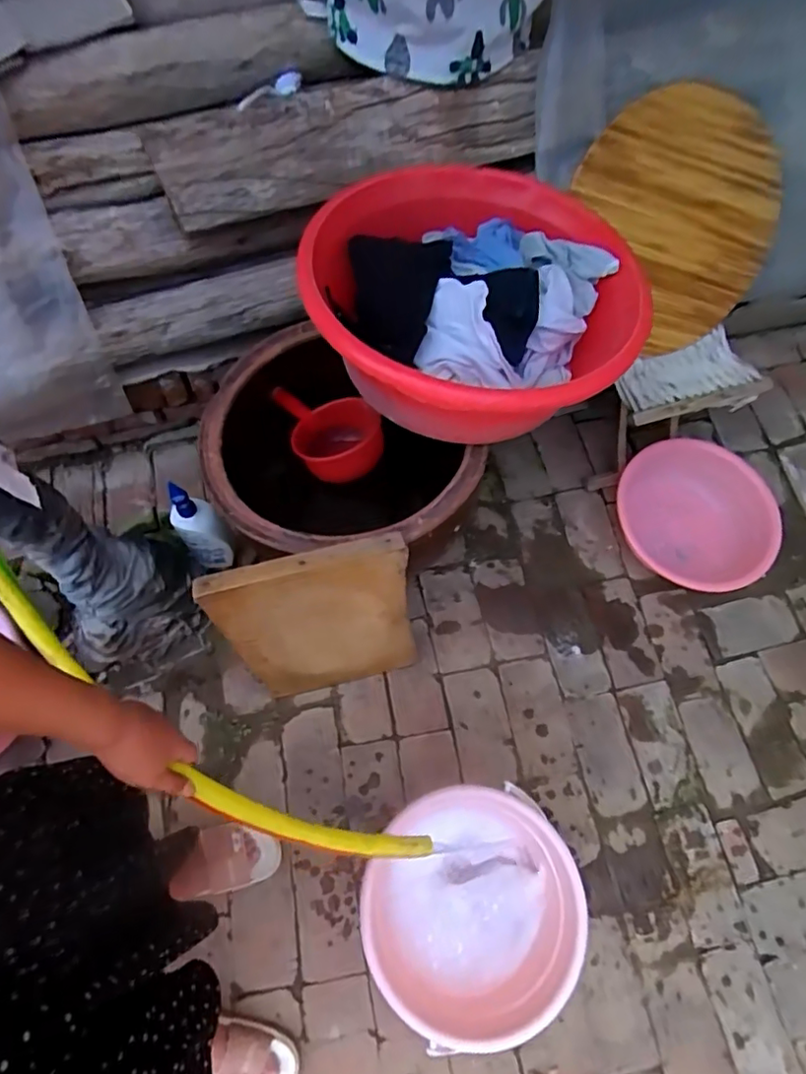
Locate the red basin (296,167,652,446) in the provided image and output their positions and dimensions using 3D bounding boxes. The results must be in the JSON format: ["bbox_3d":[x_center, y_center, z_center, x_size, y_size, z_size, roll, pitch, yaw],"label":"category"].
[{"bbox_3d":[0.105,-0.375,0.931,0.489,0.202,0.489,1,68,-2],"label":"red basin"}]

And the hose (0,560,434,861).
[{"bbox_3d":[-0.269,0.179,0.654,0.748,0.132,0.109,42,72,-2],"label":"hose"}]

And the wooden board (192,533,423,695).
[{"bbox_3d":[-0.143,0.173,1.026,0.314,0.497,0.030,-11,57,-6],"label":"wooden board"}]

